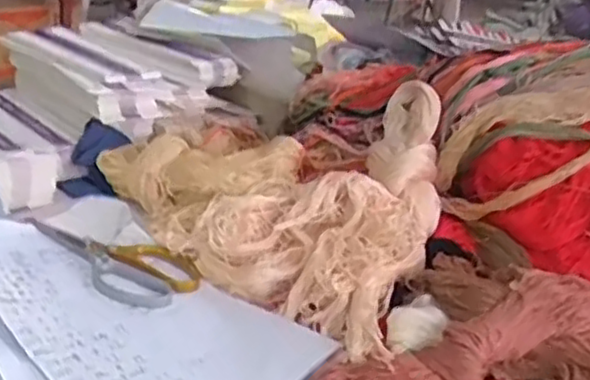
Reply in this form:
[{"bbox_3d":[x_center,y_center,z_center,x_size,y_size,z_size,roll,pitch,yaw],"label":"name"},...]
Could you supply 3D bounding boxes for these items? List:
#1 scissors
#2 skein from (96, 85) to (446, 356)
[{"bbox_3d":[-0.196,0.062,0.749,0.221,0.011,0.097,24,28,34],"label":"scissors"},{"bbox_3d":[-0.010,-0.014,0.798,0.452,0.164,0.266,25,28,36],"label":"skein"}]

